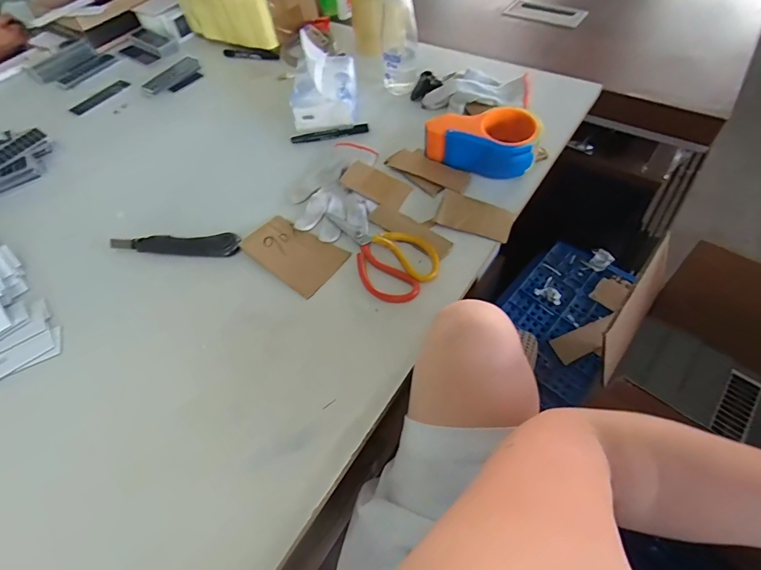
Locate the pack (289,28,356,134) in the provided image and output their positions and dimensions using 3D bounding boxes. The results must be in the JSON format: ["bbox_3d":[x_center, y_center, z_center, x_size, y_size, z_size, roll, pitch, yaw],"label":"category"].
[{"bbox_3d":[-0.094,-0.339,0.682,0.099,0.101,0.135,-1,56,5],"label":"pack"}]

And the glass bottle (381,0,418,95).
[{"bbox_3d":[0.032,-0.405,0.682,0.059,0.181,0.058,-3,55,4],"label":"glass bottle"}]

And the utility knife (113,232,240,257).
[{"bbox_3d":[-0.283,-0.056,0.562,0.184,0.011,0.036,-1,56,5],"label":"utility knife"}]

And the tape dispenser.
[{"bbox_3d":[0.148,-0.208,0.592,0.153,0.070,0.085,24,61,20],"label":"tape dispenser"}]

